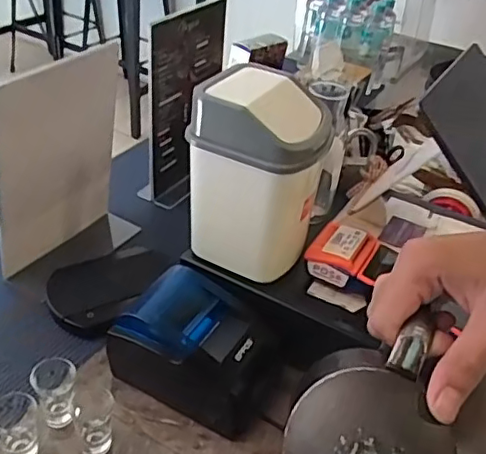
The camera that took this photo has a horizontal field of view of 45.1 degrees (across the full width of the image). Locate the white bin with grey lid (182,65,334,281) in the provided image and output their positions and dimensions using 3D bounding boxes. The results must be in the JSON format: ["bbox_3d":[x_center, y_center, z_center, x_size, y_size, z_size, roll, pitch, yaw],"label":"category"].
[{"bbox_3d":[0.016,-0.063,0.700,0.146,0.211,0.131,17,38,13],"label":"white bin with grey lid"}]

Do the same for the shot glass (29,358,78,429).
[{"bbox_3d":[-0.204,0.181,0.637,0.045,0.063,0.049,-2,37,-12],"label":"shot glass"}]

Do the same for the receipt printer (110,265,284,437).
[{"bbox_3d":[-0.051,0.142,0.690,0.174,0.107,0.131,23,39,20],"label":"receipt printer"}]

